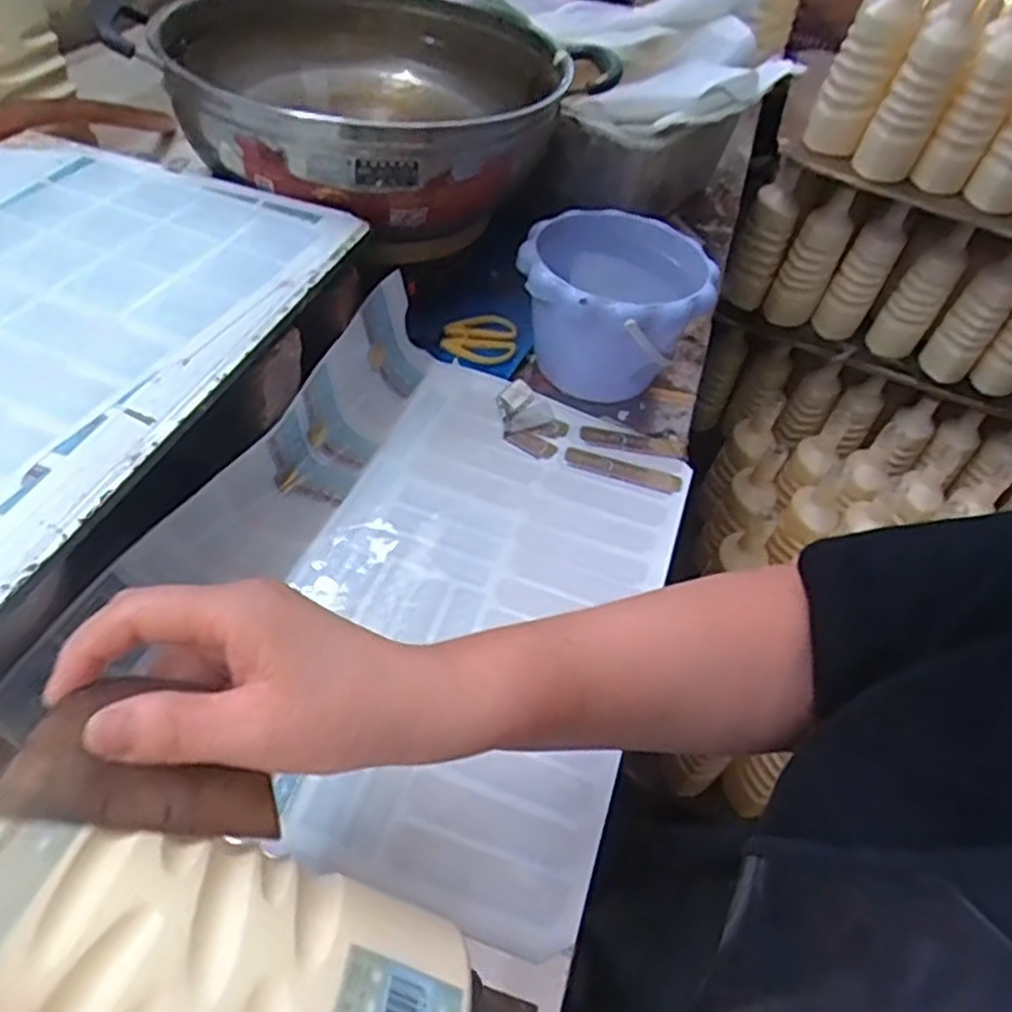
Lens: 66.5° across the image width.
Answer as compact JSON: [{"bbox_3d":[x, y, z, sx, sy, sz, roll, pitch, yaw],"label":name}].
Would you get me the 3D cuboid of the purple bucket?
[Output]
[{"bbox_3d":[0.084,-0.163,0.651,0.153,0.115,0.149,7,47,-7],"label":"purple bucket"}]

